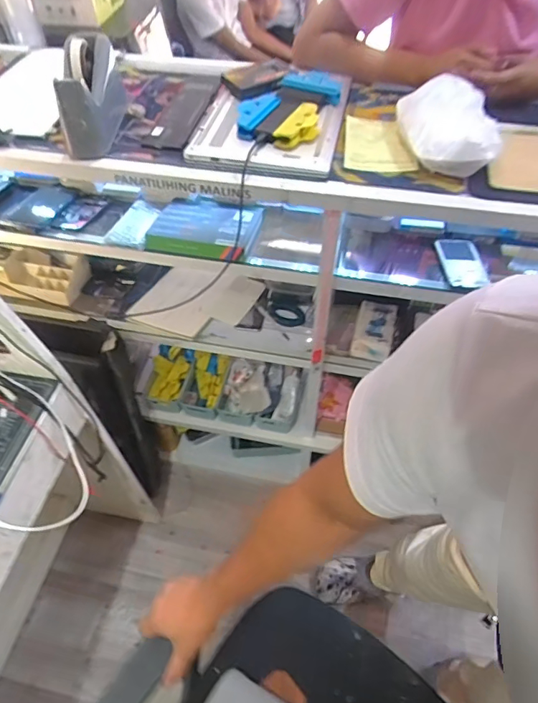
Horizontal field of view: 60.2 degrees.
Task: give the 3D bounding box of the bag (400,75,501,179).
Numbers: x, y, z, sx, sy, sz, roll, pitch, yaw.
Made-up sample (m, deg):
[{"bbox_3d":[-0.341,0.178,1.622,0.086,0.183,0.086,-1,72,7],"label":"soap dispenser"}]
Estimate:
[{"bbox_3d":[0.260,-0.333,0.679,0.141,0.066,0.155,12,54,10],"label":"bag"}]

